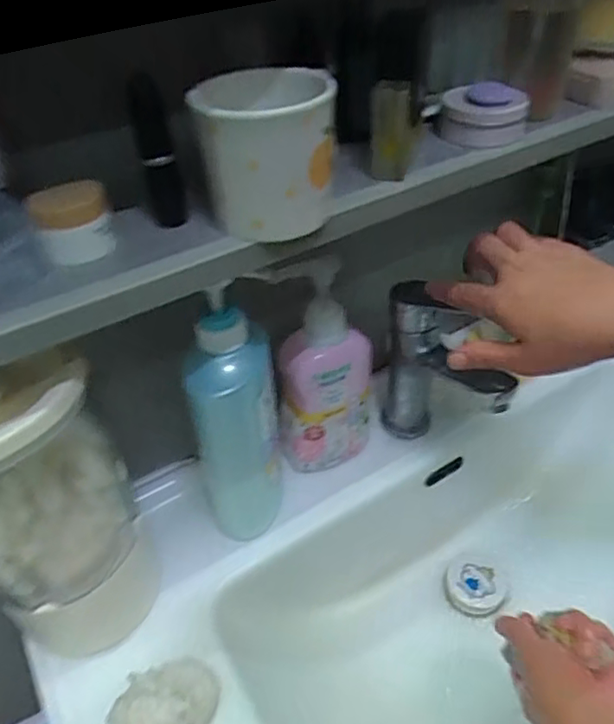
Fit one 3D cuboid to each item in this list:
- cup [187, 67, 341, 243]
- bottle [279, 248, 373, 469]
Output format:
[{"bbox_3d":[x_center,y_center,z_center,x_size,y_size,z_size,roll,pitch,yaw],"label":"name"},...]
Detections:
[{"bbox_3d":[-0.022,-0.117,0.323,0.072,0.082,0.066,-2,42,2],"label":"cup"},{"bbox_3d":[0.016,0.007,0.527,0.083,0.208,0.054,2,43,5],"label":"bottle"}]

